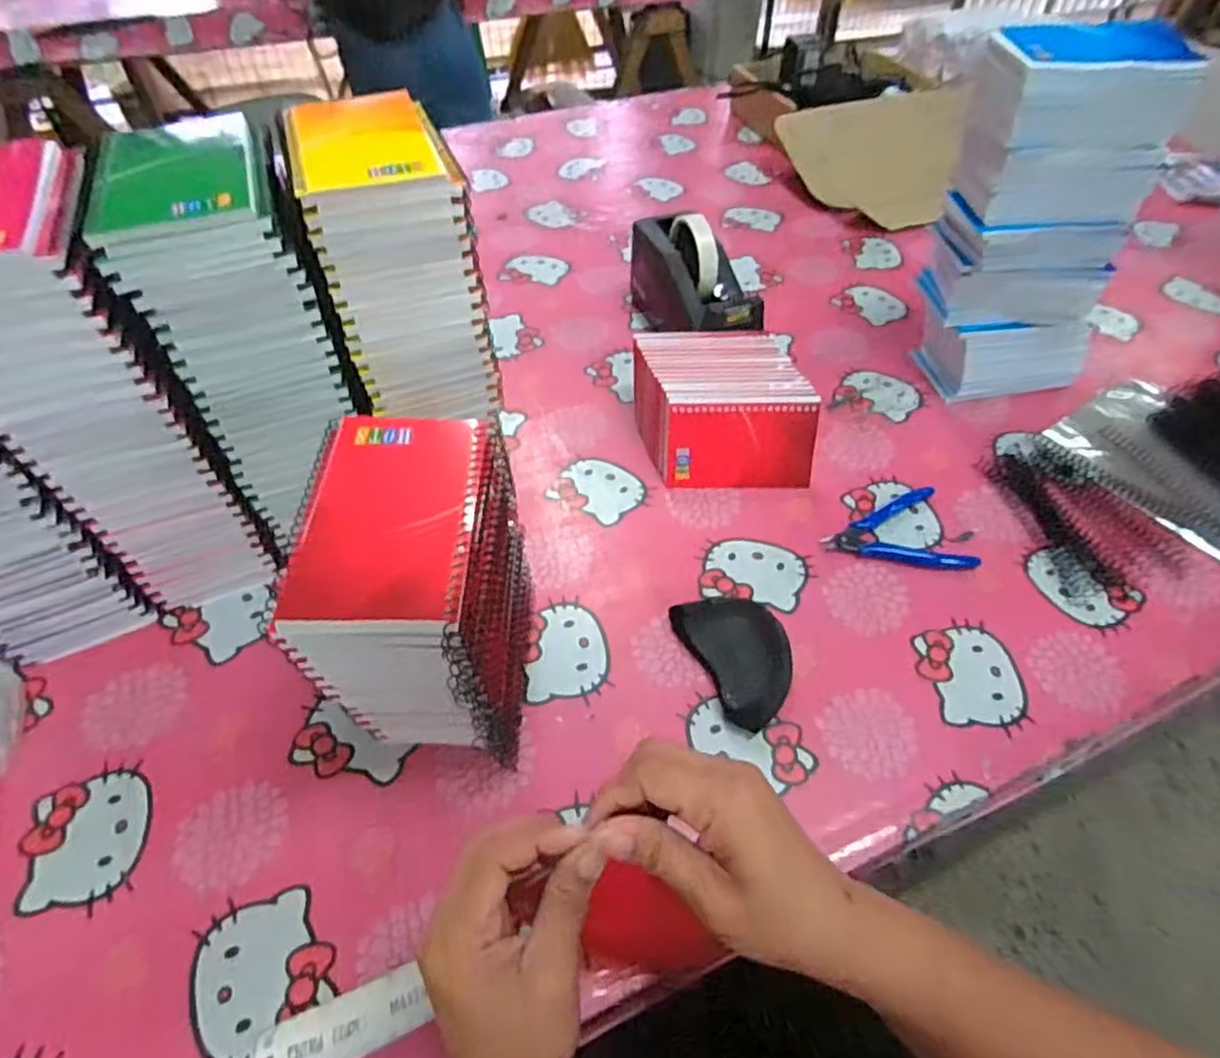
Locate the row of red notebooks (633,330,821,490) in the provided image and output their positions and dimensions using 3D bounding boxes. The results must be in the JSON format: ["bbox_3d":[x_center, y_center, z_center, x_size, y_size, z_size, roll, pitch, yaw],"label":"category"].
[{"bbox_3d":[0.104,-0.113,0.626,0.149,0.076,0.148,-4,52,-4],"label":"row of red notebooks"}]

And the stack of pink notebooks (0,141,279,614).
[{"bbox_3d":[-0.331,-0.080,0.455,0.105,0.299,0.130,-20,54,-16],"label":"stack of pink notebooks"}]

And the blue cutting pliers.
[{"bbox_3d":[0.242,0.009,0.572,0.118,0.012,0.085,-13,53,-11],"label":"blue cutting pliers"}]

